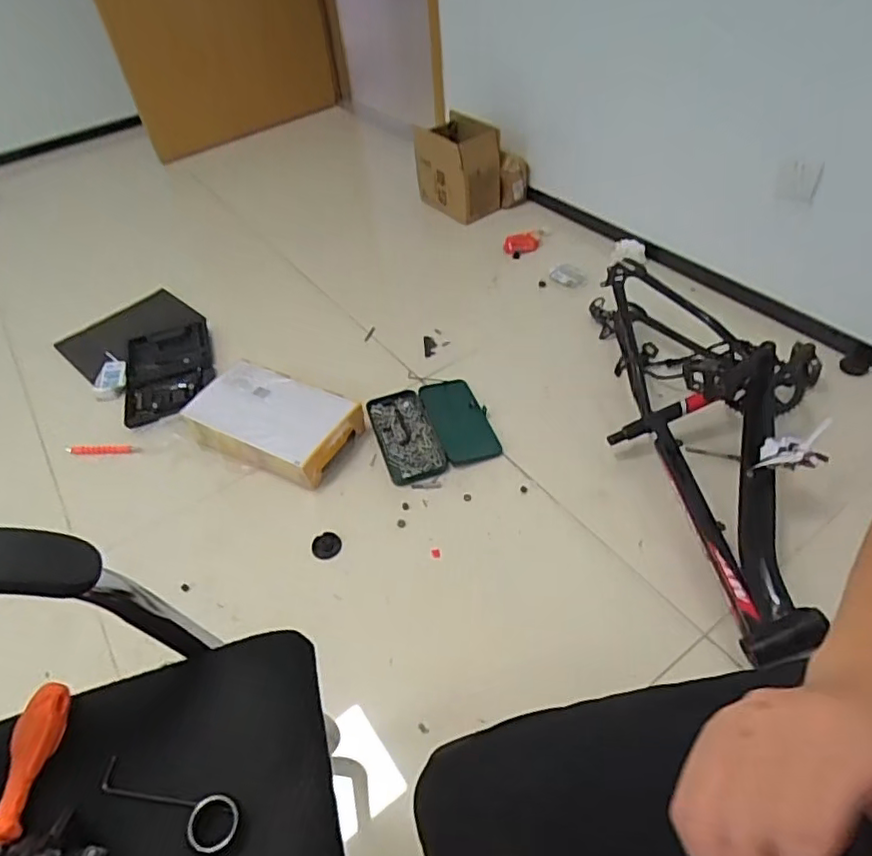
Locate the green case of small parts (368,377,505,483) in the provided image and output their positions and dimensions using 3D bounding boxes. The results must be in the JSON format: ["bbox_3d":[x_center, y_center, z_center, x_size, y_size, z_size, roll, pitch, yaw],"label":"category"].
[{"bbox_3d":[-0.009,0.000,1.284,0.245,0.032,0.256,-14,47,-8],"label":"green case of small parts"}]

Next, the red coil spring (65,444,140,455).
[{"bbox_3d":[-0.732,0.049,1.299,0.168,0.020,0.024,2,46,5],"label":"red coil spring"}]

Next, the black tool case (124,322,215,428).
[{"bbox_3d":[-0.641,-0.126,1.417,0.210,0.045,0.329,-16,47,-12],"label":"black tool case"}]

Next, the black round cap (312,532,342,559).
[{"bbox_3d":[-0.205,0.221,1.110,0.054,0.012,0.052,-3,46,3],"label":"black round cap"}]

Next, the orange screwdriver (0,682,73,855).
[{"bbox_3d":[-0.307,0.282,0.423,0.025,0.041,0.180,-2,46,4],"label":"orange screwdriver"}]

